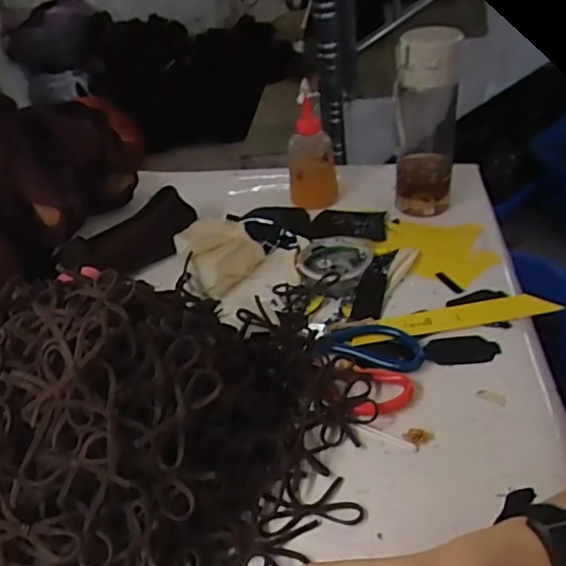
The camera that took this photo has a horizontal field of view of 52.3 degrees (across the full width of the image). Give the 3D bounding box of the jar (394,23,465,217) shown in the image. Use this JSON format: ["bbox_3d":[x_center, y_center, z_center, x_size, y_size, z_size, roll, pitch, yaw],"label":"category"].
[{"bbox_3d":[0.170,-0.190,0.683,0.065,0.212,0.060,7,38,19],"label":"jar"}]

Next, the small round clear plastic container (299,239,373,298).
[{"bbox_3d":[0.063,-0.025,0.654,0.084,0.013,0.096,26,48,37],"label":"small round clear plastic container"}]

